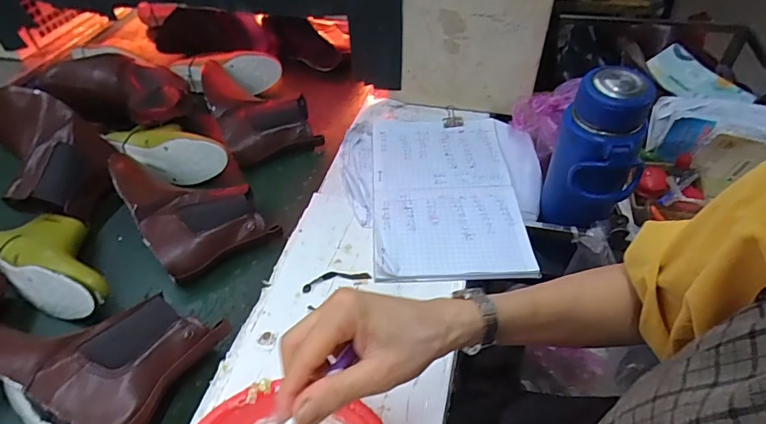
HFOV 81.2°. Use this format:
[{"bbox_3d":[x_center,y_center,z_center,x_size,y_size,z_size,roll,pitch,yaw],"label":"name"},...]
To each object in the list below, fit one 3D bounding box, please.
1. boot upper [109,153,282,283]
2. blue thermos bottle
[{"bbox_3d":[-0.281,-0.021,0.657,0.157,0.085,0.242,-29,54,-22],"label":"boot upper"},{"bbox_3d":[0.271,-0.063,0.576,0.096,0.216,0.078,9,49,9],"label":"blue thermos bottle"}]

